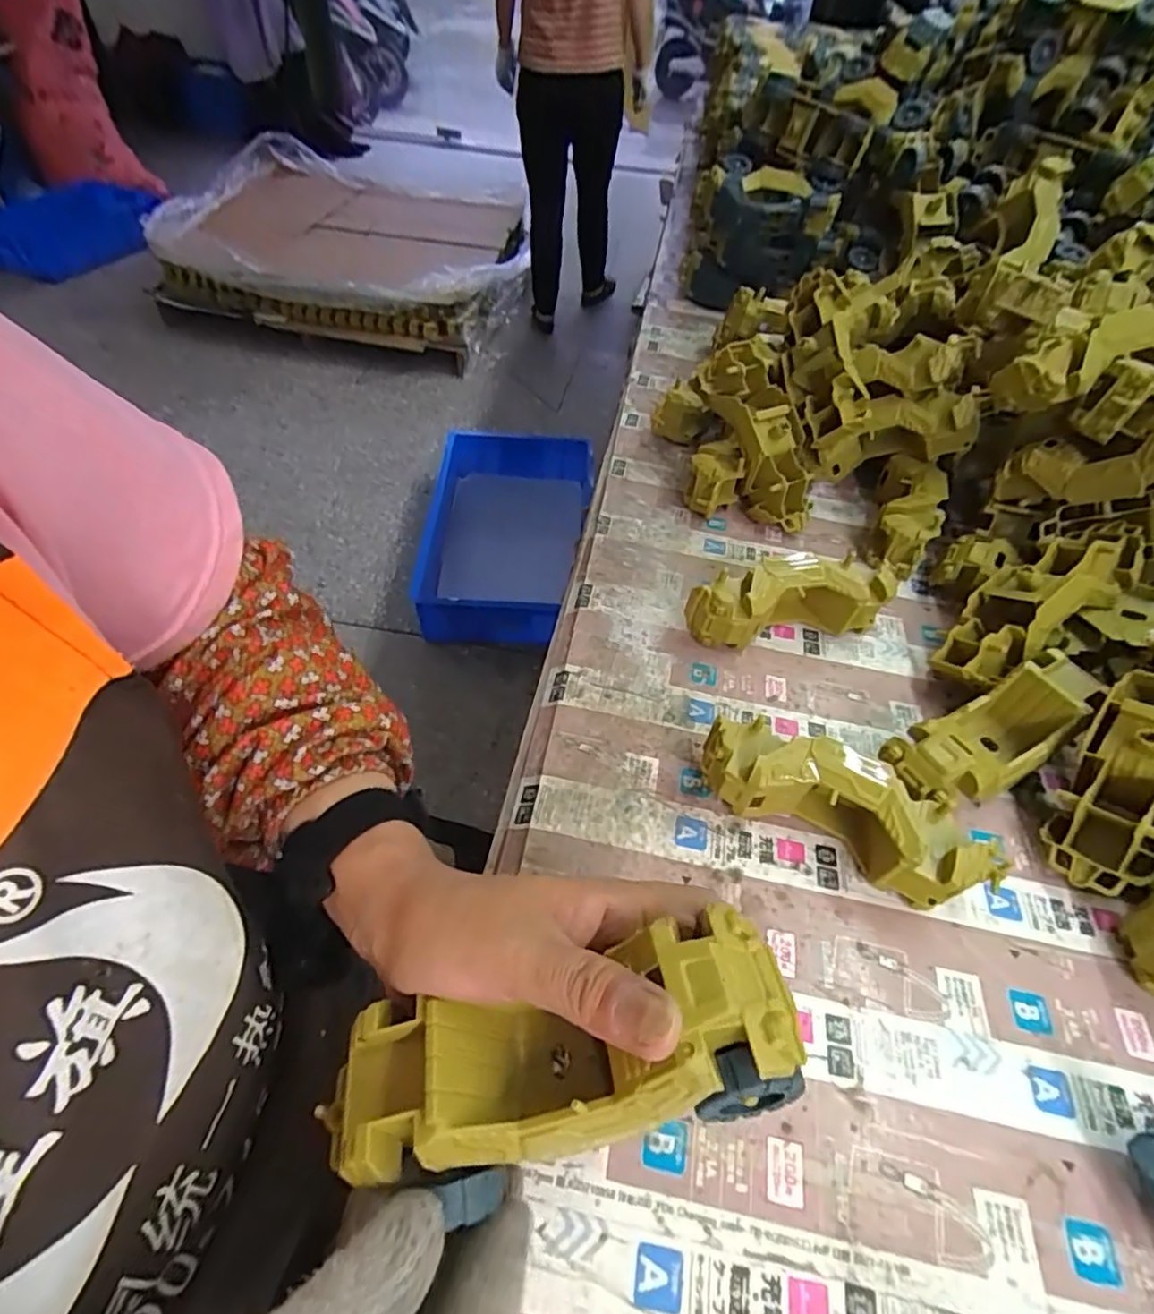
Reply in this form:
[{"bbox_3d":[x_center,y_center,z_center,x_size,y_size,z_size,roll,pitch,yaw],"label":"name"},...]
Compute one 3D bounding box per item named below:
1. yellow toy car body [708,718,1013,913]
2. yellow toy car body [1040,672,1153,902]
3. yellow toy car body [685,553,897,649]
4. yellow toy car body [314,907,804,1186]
[{"bbox_3d":[0.158,0.092,0.369,0.171,0.059,0.047,26,53,16],"label":"yellow toy car body"},{"bbox_3d":[0.346,0.050,0.363,0.061,0.047,0.166,31,88,19],"label":"yellow toy car body"},{"bbox_3d":[0.170,-0.043,0.483,0.168,0.059,0.051,-8,52,-11],"label":"yellow toy car body"},{"bbox_3d":[-0.011,0.144,0.221,0.174,0.051,0.054,-21,52,7],"label":"yellow toy car body"}]

